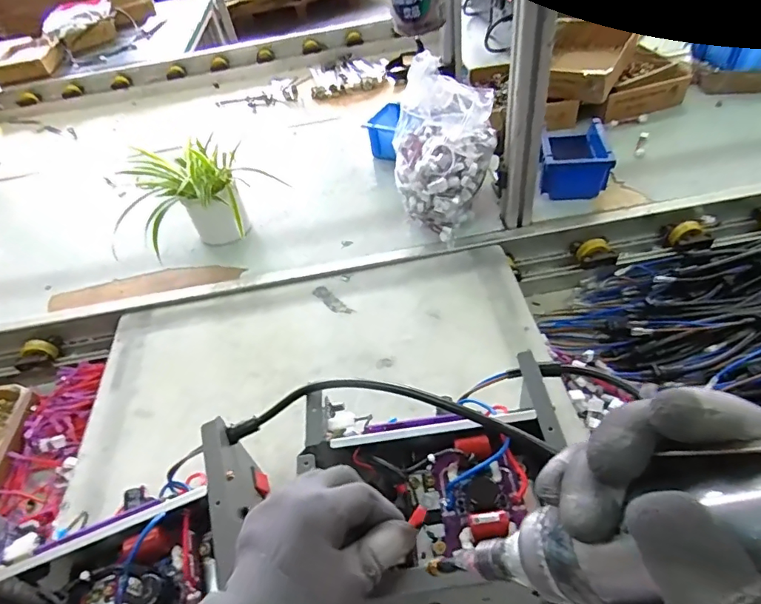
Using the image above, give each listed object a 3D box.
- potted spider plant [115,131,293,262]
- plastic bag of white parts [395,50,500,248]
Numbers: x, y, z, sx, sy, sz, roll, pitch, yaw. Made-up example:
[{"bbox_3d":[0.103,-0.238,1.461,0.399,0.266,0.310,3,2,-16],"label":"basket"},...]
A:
[{"bbox_3d":[-0.315,-0.179,0.806,0.189,0.155,0.166,1,48,12],"label":"potted spider plant"},{"bbox_3d":[0.090,-0.226,0.748,0.160,0.209,0.150,31,59,33],"label":"plastic bag of white parts"}]

